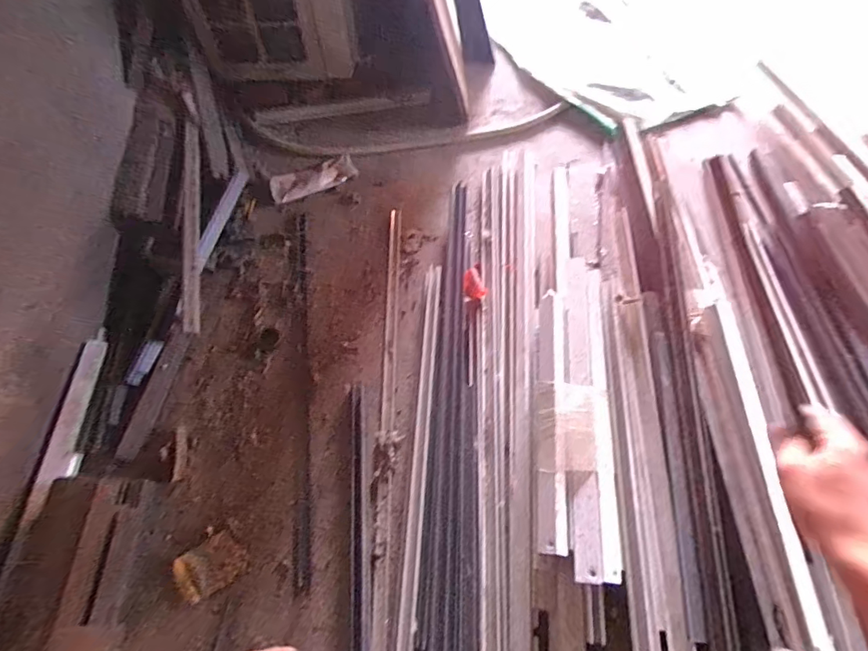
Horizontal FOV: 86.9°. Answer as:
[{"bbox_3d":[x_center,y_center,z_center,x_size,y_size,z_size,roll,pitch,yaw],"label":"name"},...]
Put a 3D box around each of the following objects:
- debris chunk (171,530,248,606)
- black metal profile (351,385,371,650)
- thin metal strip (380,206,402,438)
[{"bbox_3d":[-0.320,0.343,0.655,0.088,0.016,0.066,-31,65,-15],"label":"debris chunk"},{"bbox_3d":[-0.108,0.314,0.672,0.025,0.022,0.466,-4,61,-1],"label":"black metal profile"},{"bbox_3d":[-0.078,-0.034,0.866,0.022,0.005,0.471,-1,61,1],"label":"thin metal strip"}]

